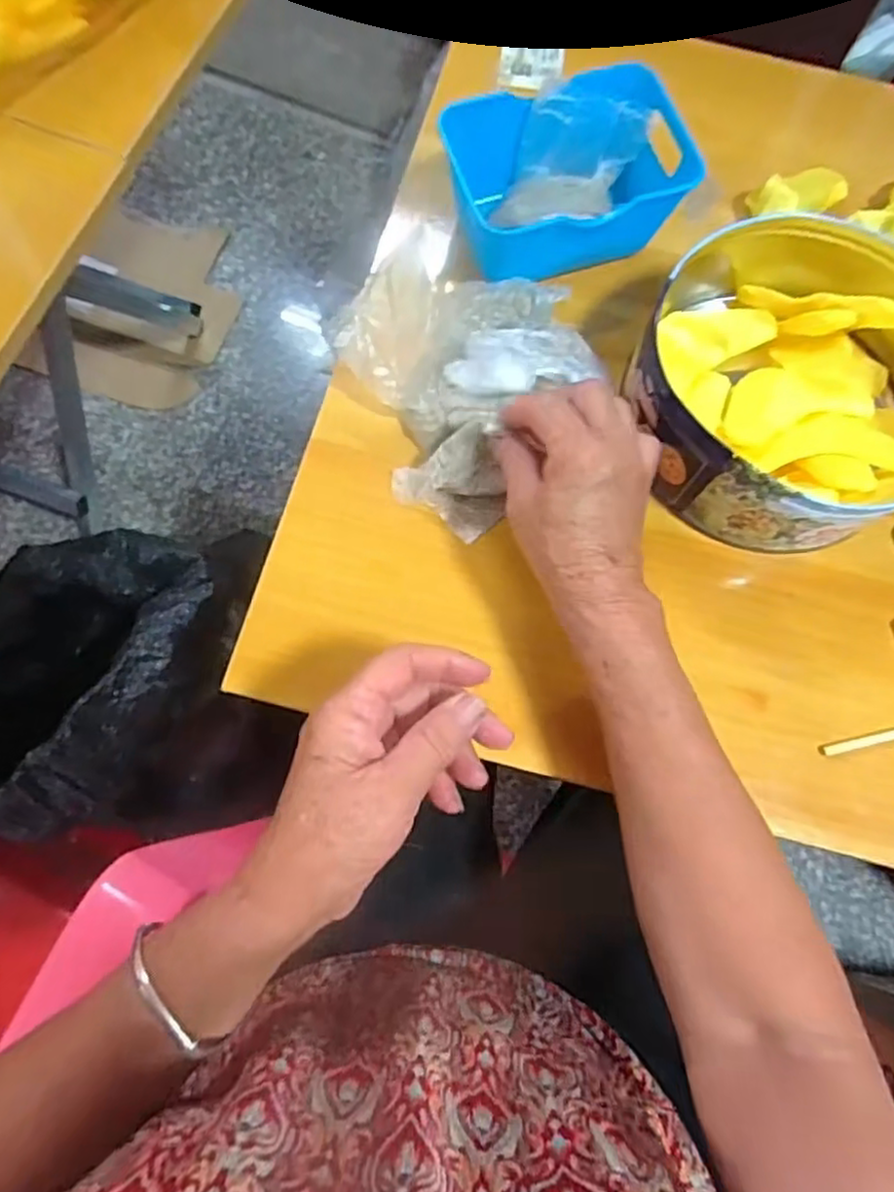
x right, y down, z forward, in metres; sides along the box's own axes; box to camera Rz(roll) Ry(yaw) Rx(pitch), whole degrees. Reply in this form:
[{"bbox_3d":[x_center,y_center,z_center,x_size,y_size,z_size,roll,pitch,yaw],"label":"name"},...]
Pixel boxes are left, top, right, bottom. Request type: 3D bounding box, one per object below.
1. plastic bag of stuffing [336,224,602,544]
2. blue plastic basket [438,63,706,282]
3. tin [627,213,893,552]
[{"bbox_3d":[0.023,-0.133,0.413,0.142,0.071,0.153,-22,78,-7],"label":"plastic bag of stuffing"},{"bbox_3d":[0.078,-0.279,0.452,0.151,0.053,0.108,-15,72,-9],"label":"blue plastic basket"},{"bbox_3d":[0.216,-0.128,0.417,0.184,0.067,0.193,1,70,-3],"label":"tin"}]

